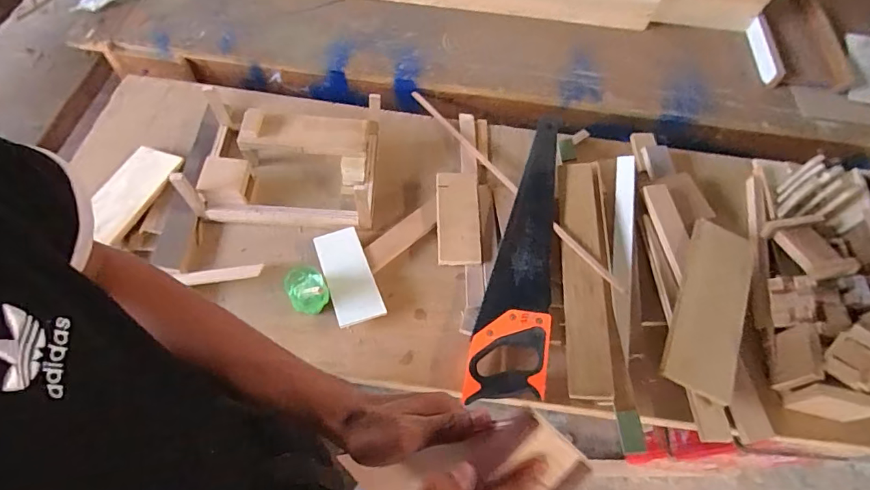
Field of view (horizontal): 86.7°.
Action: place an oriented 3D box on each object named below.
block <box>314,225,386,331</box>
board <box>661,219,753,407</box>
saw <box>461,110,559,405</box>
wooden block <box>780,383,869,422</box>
[{"bbox_3d":[-0.138,0.049,0.737,0.072,0.025,0.161,-19,62,-9],"label":"block"},{"bbox_3d":[0.425,0.091,0.707,0.099,0.012,0.281,25,67,7],"label":"board"},{"bbox_3d":[0.141,-0.009,0.755,0.106,0.035,0.512,11,61,2],"label":"saw"},{"bbox_3d":[0.563,0.226,0.658,0.090,0.078,0.024,19,62,6],"label":"wooden block"}]

